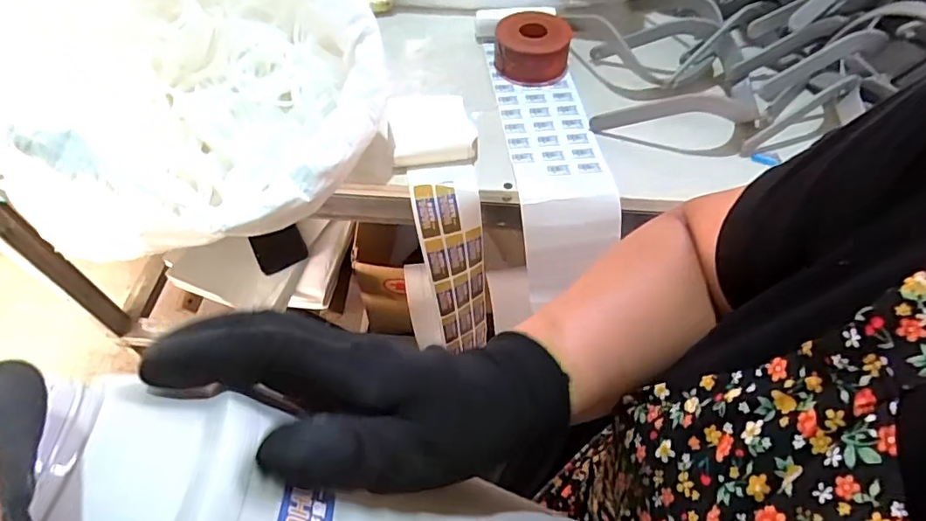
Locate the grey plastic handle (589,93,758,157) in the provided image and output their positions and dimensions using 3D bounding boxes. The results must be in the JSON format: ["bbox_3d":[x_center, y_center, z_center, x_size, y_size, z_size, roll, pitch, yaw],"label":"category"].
[{"bbox_3d":[0.247,-0.162,0.607,0.183,0.064,0.039,4,54,3],"label":"grey plastic handle"}]

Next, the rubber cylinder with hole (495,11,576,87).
[{"bbox_3d":[0.096,-0.287,0.708,0.094,0.049,0.099,0,54,0],"label":"rubber cylinder with hole"}]

